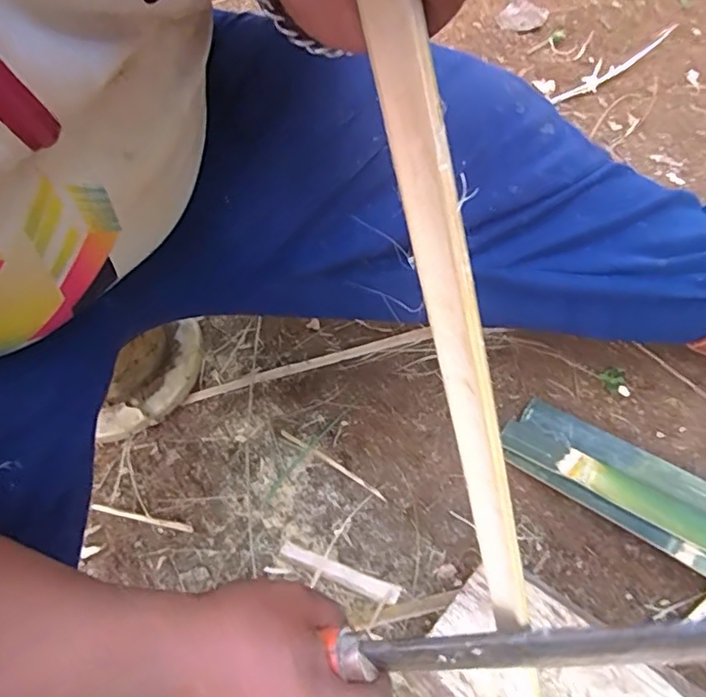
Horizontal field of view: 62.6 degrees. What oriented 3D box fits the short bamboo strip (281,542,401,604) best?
[{"bbox_3d":[-0.013,0.206,0.533,0.114,0.005,0.017,18,62,13],"label":"short bamboo strip"}]

